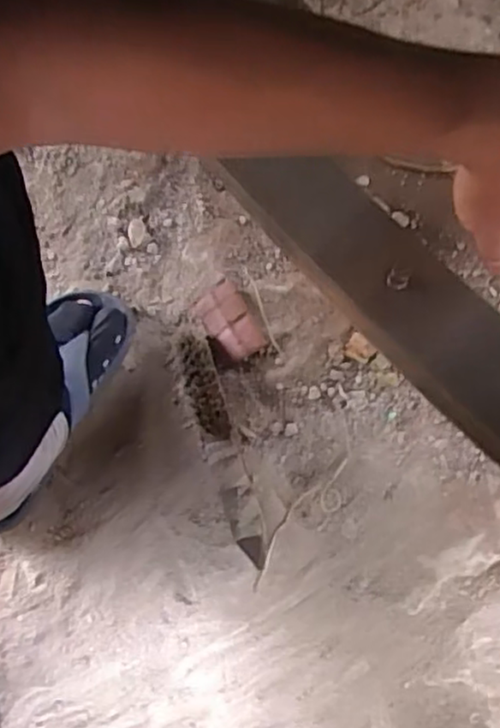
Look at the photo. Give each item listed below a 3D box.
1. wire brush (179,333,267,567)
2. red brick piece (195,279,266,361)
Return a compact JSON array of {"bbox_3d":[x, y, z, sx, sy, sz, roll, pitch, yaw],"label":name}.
[{"bbox_3d":[-0.027,0.080,0.647,0.032,0.051,0.214,-16,74,-4],"label":"wire brush"},{"bbox_3d":[-0.022,-0.042,0.691,0.044,0.015,0.079,-28,75,-7],"label":"red brick piece"}]

